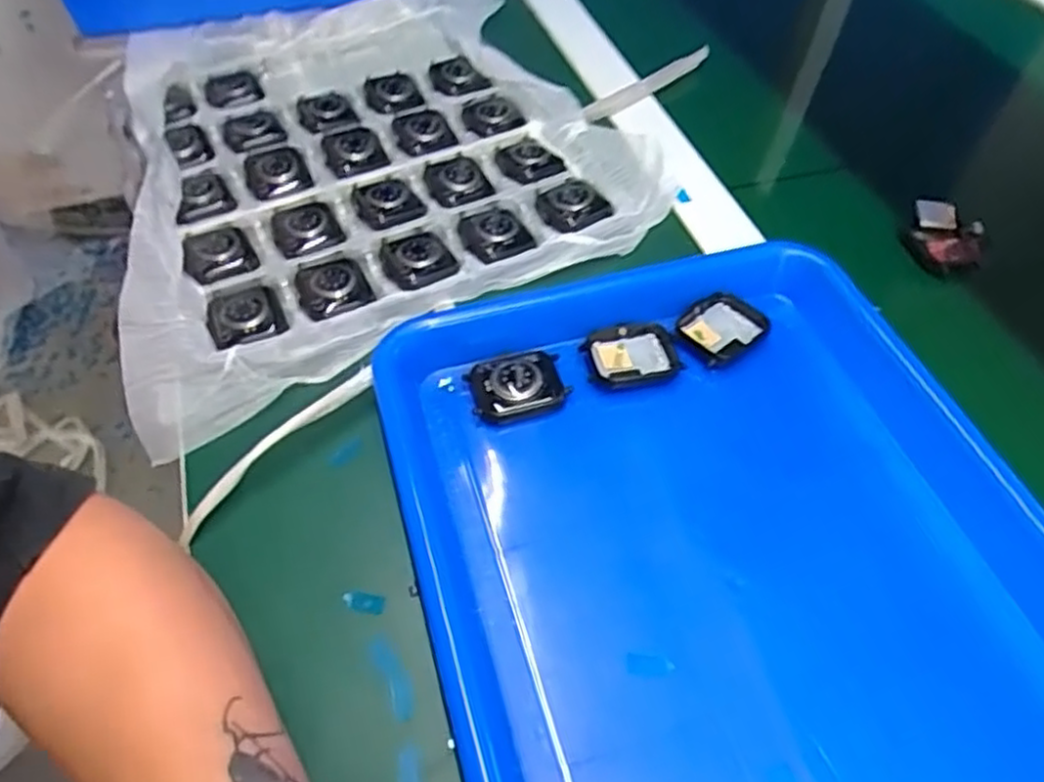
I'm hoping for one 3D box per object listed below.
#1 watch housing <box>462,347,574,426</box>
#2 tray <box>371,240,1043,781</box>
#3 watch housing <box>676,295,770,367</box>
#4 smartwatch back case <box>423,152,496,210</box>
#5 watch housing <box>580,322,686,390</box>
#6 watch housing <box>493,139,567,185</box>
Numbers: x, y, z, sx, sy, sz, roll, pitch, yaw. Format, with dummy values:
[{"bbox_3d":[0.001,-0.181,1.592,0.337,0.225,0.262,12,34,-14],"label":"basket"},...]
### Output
[{"bbox_3d":[-0.002,-0.004,0.364,0.047,0.015,0.037,-14,53,-11],"label":"watch housing"},{"bbox_3d":[0.099,0.074,0.298,0.268,0.031,0.320,-13,53,-10],"label":"tray"},{"bbox_3d":[0.107,-0.034,0.384,0.043,0.009,0.035,-31,58,-22],"label":"watch housing"},{"bbox_3d":[-0.041,-0.135,0.468,0.041,0.009,0.048,-23,56,-17],"label":"smartwatch back case"},{"bbox_3d":[0.057,-0.017,0.374,0.047,0.012,0.036,-9,53,-7],"label":"watch housing"},{"bbox_3d":[0.004,-0.150,0.475,0.035,0.007,0.044,-21,55,-16],"label":"watch housing"}]

